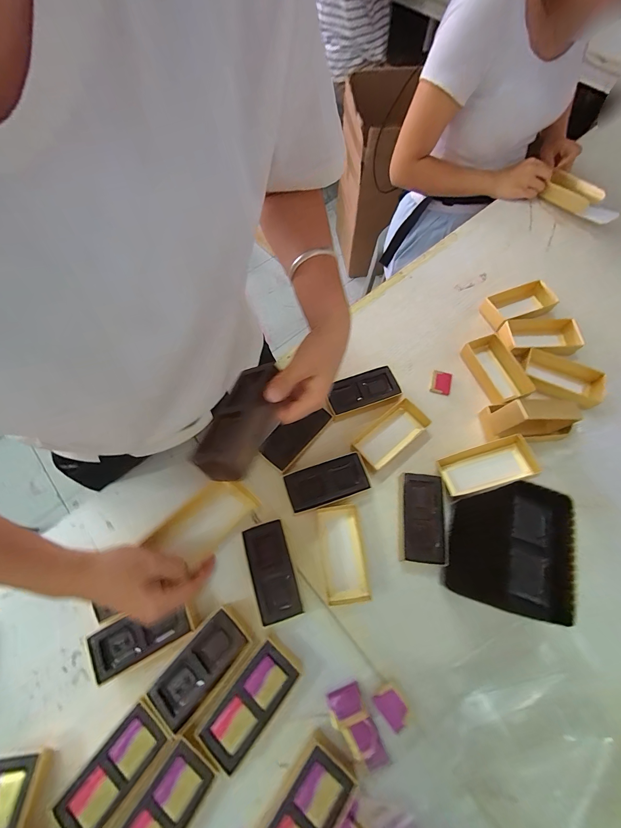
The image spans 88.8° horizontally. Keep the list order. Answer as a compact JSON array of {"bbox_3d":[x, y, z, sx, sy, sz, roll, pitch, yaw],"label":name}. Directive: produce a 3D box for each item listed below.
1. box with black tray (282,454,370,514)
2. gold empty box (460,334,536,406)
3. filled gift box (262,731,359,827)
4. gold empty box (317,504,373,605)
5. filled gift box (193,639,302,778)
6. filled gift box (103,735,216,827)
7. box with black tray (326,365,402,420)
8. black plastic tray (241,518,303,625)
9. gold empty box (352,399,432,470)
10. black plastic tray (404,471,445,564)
[{"bbox_3d":[0.023,0.099,0.451,0.111,0.034,0.056,-18,67,-6],"label":"box with black tray"},{"bbox_3d":[0.305,-0.077,0.527,0.065,0.031,0.131,-16,66,-6],"label":"gold empty box"},{"bbox_3d":[-0.005,0.407,0.317,0.056,0.028,0.114,35,71,16],"label":"filled gift box"},{"bbox_3d":[0.043,0.183,0.420,0.057,0.028,0.114,-7,66,-2],"label":"gold empty box"},{"bbox_3d":[-0.066,0.320,0.356,0.054,0.035,0.117,37,72,16],"label":"filled gift box"},{"bbox_3d":[-0.154,0.402,0.323,0.064,0.027,0.116,37,72,16],"label":"filled gift box"},{"bbox_3d":[0.080,-0.030,0.509,0.114,0.040,0.058,-20,67,-7],"label":"box with black tray"},{"bbox_3d":[-0.048,0.202,0.411,0.050,0.036,0.110,-17,66,-6],"label":"black plastic tray"},{"bbox_3d":[0.129,0.029,0.495,0.109,0.040,0.059,-36,70,-13],"label":"gold empty box"},{"bbox_3d":[0.150,0.141,0.430,0.049,0.030,0.109,5,66,4],"label":"black plastic tray"}]

